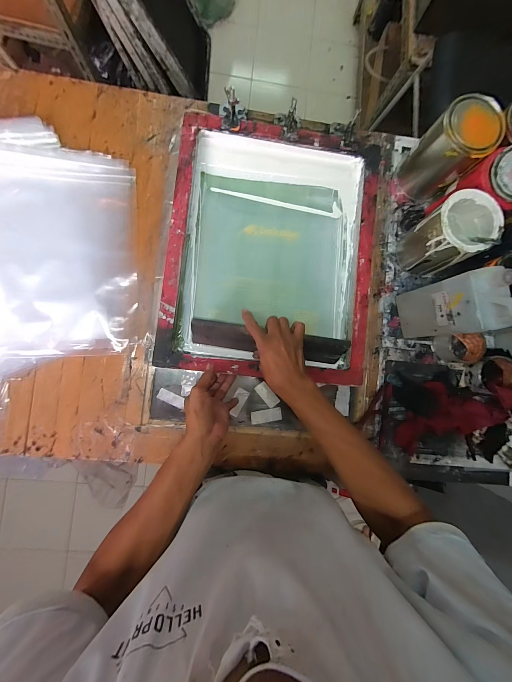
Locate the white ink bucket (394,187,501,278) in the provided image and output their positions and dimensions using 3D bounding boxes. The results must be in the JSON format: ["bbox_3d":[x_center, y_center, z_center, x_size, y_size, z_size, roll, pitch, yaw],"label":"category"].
[{"bbox_3d":[0.369,-0.205,0.541,0.116,0.145,0.111,-33,91,-5],"label":"white ink bucket"}]

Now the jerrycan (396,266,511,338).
[{"bbox_3d":[0.336,-0.061,0.486,0.059,0.213,0.097,-13,90,-5],"label":"jerrycan"}]

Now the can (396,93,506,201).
[{"bbox_3d":[0.376,-0.373,0.549,0.102,0.146,0.102,0,88,-5],"label":"can"}]

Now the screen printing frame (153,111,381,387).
[{"bbox_3d":[0.036,-0.174,0.557,0.406,0.050,0.484,6,88,-5],"label":"screen printing frame"}]

